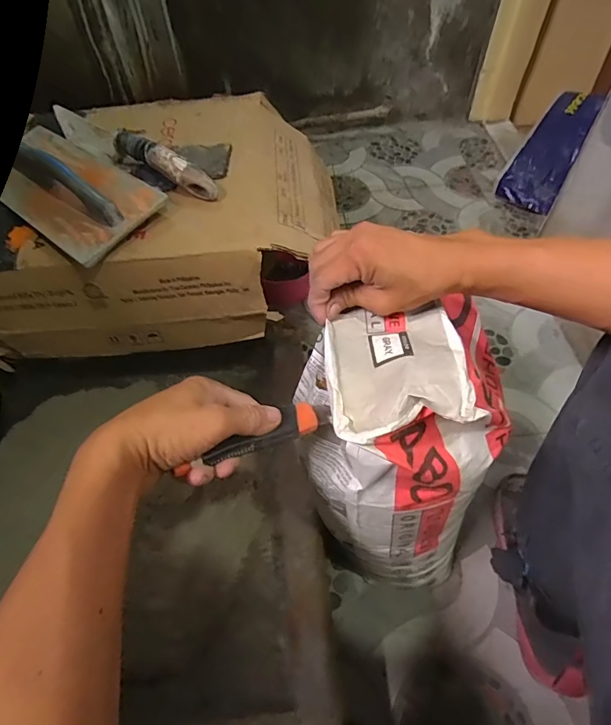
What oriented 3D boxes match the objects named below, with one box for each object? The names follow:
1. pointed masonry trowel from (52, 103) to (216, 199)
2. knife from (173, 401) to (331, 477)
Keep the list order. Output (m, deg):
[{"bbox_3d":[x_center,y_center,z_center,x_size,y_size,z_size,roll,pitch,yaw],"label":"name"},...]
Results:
[{"bbox_3d":[-0.265,-0.321,0.670,0.330,0.053,0.068,32,60,22],"label":"pointed masonry trowel"},{"bbox_3d":[-0.026,0.056,0.365,0.119,0.016,0.028,-19,54,-31],"label":"knife"}]

